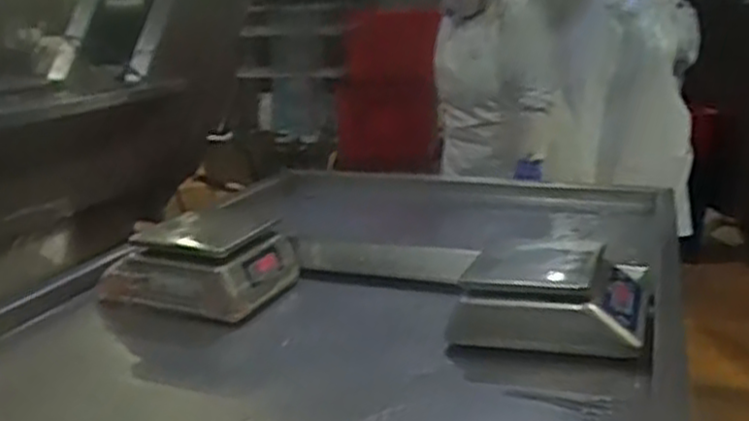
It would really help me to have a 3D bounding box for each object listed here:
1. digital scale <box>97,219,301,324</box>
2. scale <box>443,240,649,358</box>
[{"bbox_3d":[-0.308,0.099,1.398,0.262,0.117,0.232,5,16,23],"label":"digital scale"},{"bbox_3d":[0.279,0.130,1.231,0.296,0.110,0.314,2,15,15],"label":"scale"}]

